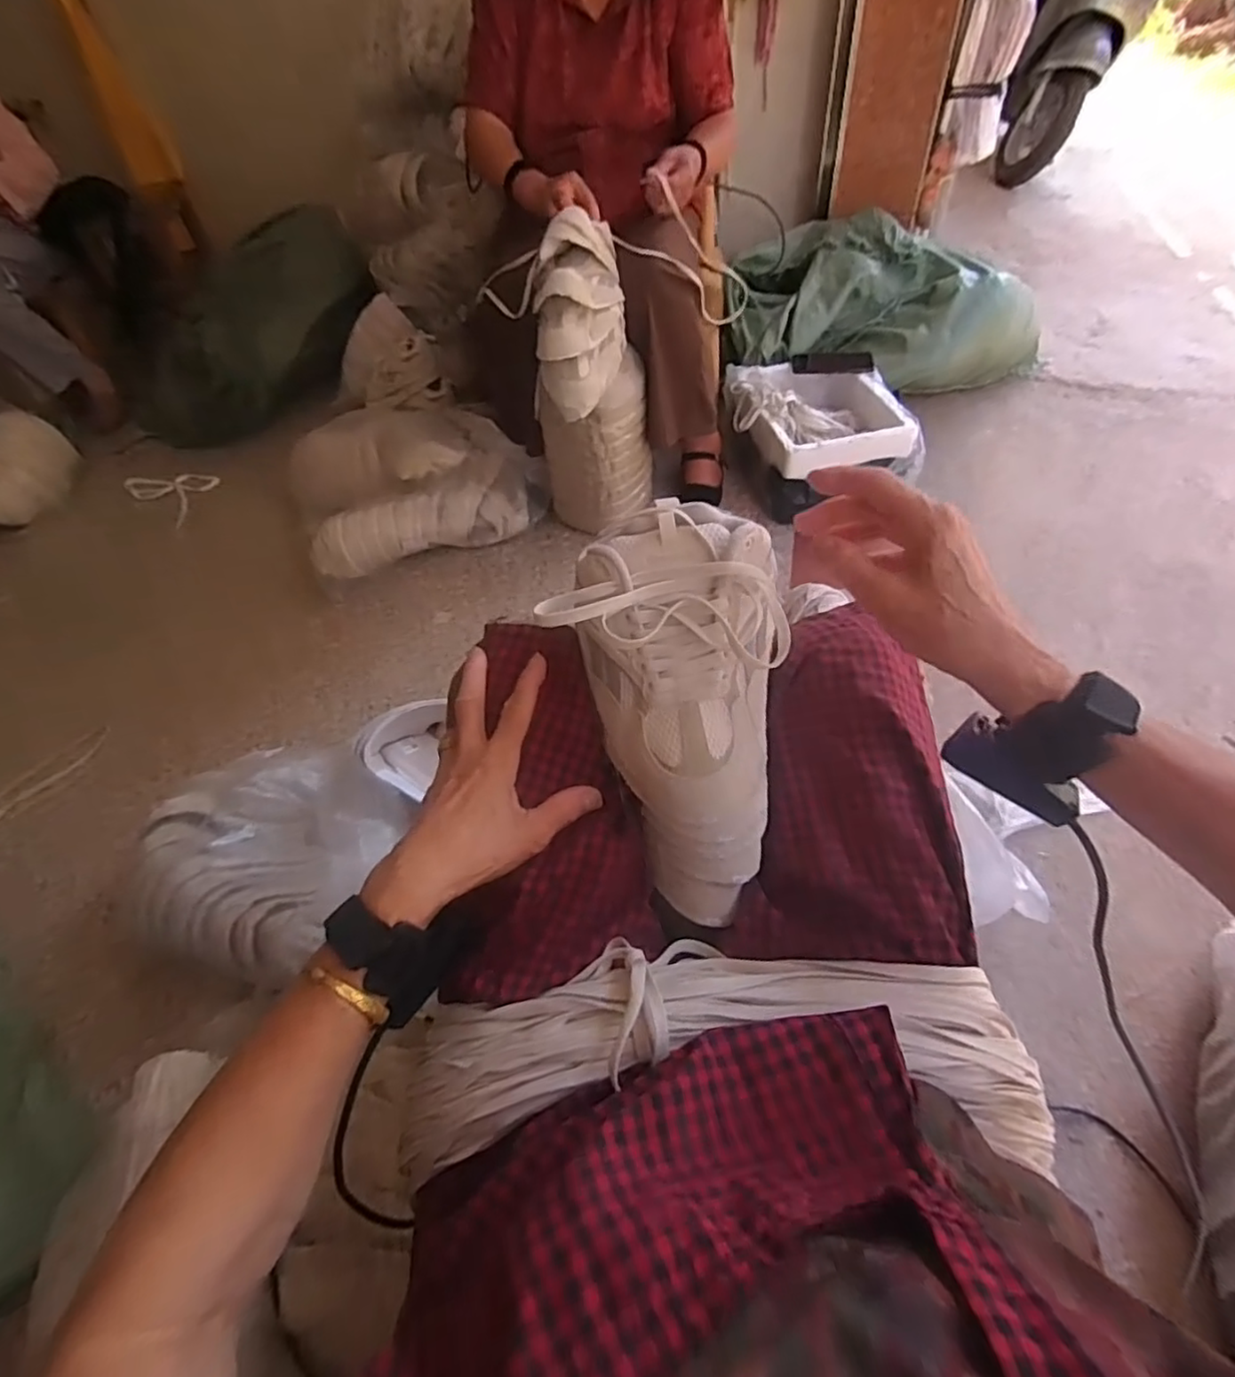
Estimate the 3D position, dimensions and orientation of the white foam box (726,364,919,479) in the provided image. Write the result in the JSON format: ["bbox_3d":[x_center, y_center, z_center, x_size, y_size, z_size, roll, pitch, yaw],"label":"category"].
[{"bbox_3d":[0.411,-0.571,1.295,0.291,0.087,0.384,-18,52,-8],"label":"white foam box"}]

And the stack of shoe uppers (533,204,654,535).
[{"bbox_3d":[-0.047,-0.518,1.131,0.200,0.481,0.196,-4,51,3],"label":"stack of shoe uppers"}]

